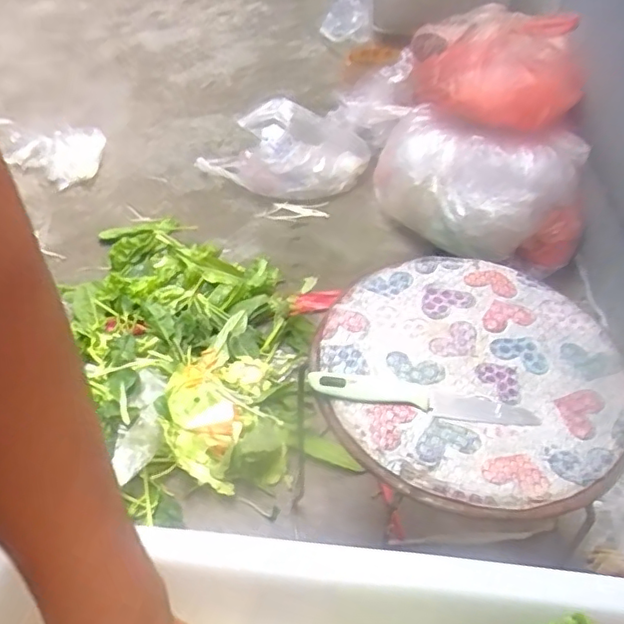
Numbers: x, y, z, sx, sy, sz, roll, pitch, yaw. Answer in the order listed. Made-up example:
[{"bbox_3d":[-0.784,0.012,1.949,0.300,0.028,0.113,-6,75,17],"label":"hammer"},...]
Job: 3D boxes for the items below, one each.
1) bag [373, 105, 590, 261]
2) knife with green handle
[{"bbox_3d":[0.298,-0.279,1.261,0.443,0.216,0.245,25,53,22],"label":"bag"},{"bbox_3d":[0.105,0.079,0.580,0.213,0.013,0.037,7,48,6],"label":"knife with green handle"}]

